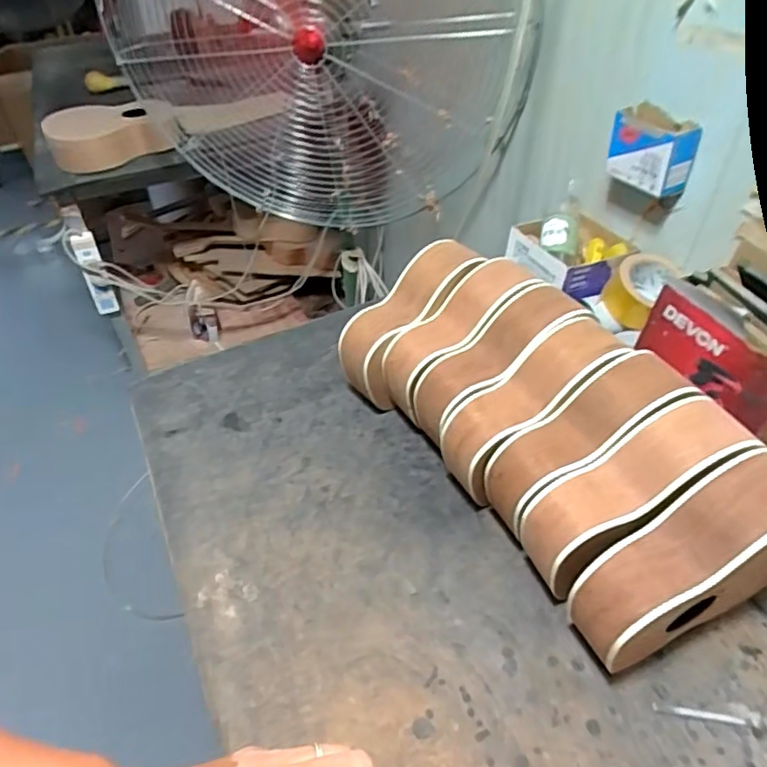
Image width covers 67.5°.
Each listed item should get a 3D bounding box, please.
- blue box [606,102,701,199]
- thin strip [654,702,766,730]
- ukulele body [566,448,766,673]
[{"bbox_3d":[0.375,-0.325,0.808,0.057,0.087,0.110,-21,47,-18],"label":"blue box"},{"bbox_3d":[0.290,0.296,0.516,0.091,0.006,0.011,6,45,7],"label":"thin strip"},{"bbox_3d":[0.300,0.159,0.526,0.283,0.181,0.087,-23,48,-21],"label":"ukulele body"}]

